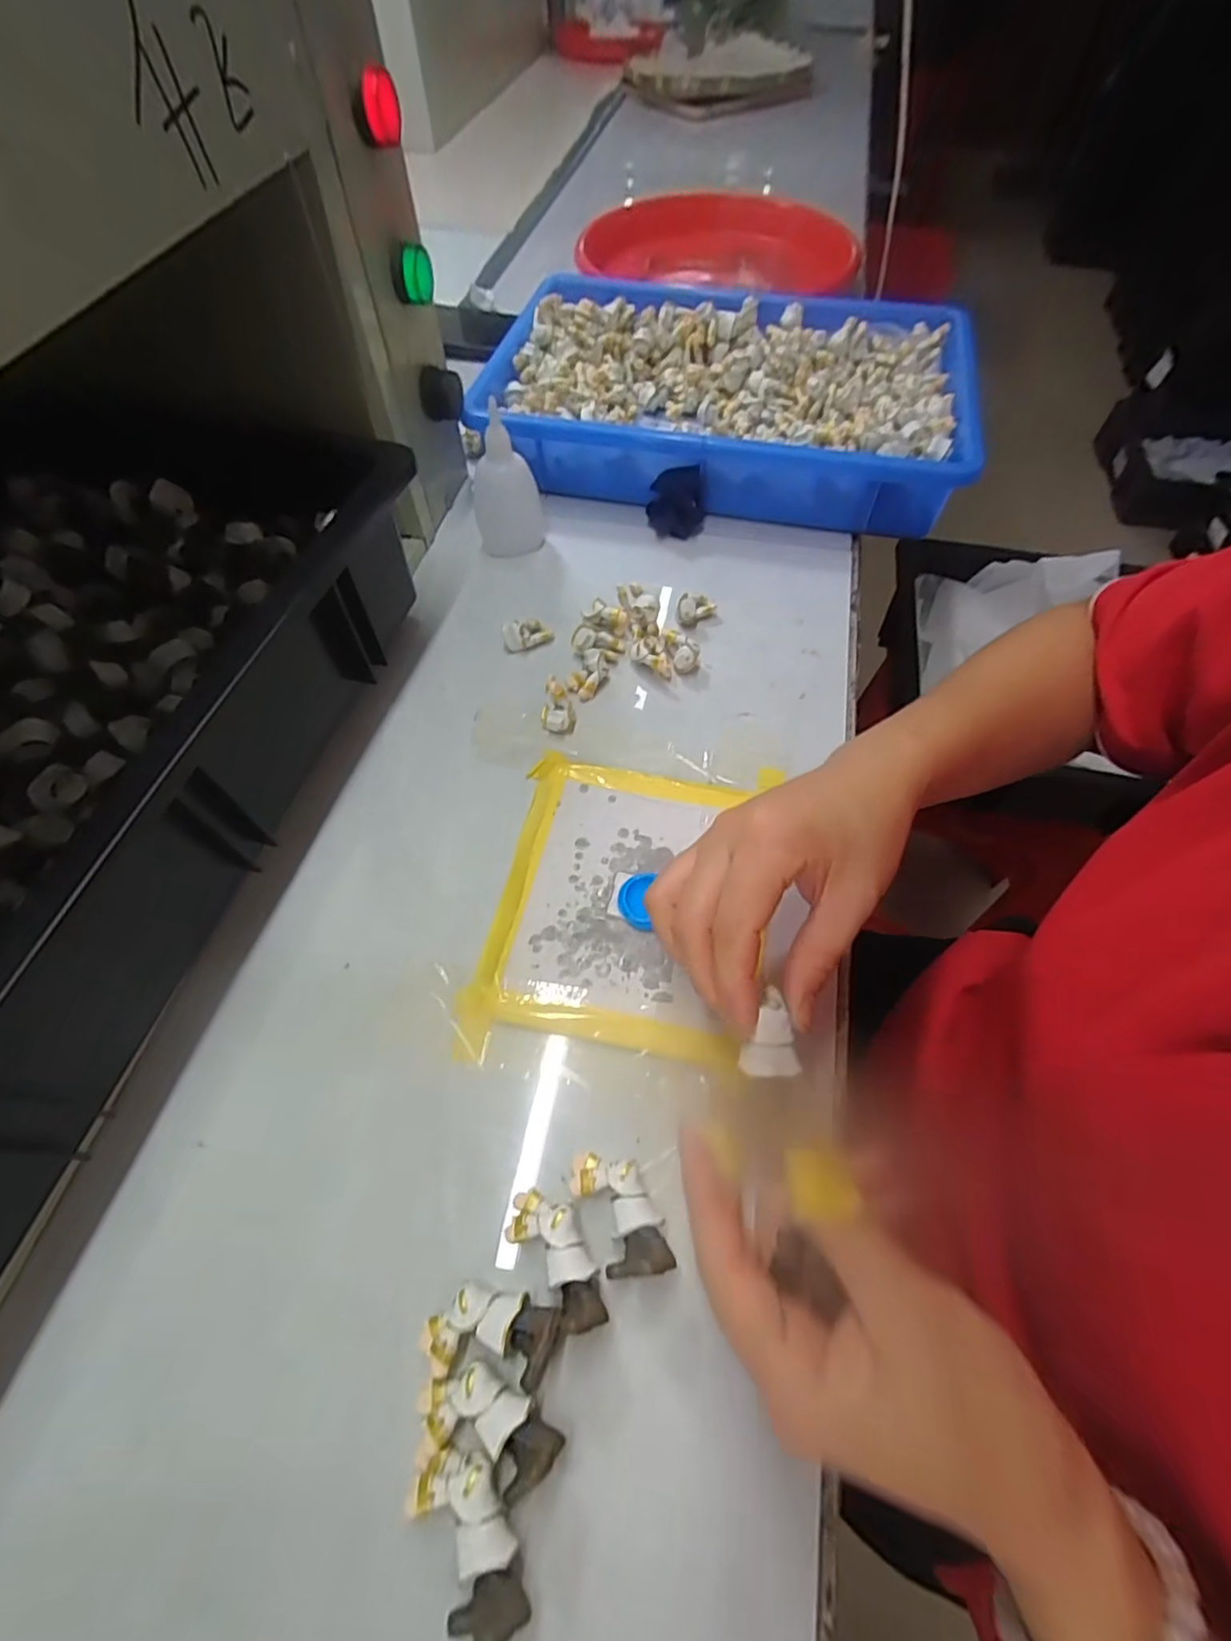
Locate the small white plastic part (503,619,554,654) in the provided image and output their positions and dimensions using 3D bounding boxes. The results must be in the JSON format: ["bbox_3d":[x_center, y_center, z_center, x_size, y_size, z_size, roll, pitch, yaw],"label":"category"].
[{"bbox_3d":[-0.058,-0.122,0.413,0.033,0.018,0.014,-25,62,-13],"label":"small white plastic part"}]

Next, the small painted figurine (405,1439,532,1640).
[{"bbox_3d":[-0.046,0.224,0.199,0.025,0.023,0.049,-33,64,-17],"label":"small painted figurine"}]

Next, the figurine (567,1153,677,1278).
[{"bbox_3d":[0.001,0.151,0.244,0.026,0.026,0.048,-24,62,-12],"label":"figurine"}]

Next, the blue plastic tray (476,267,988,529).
[{"bbox_3d":[0.088,-0.341,0.512,0.359,0.066,0.234,11,60,8],"label":"blue plastic tray"}]

